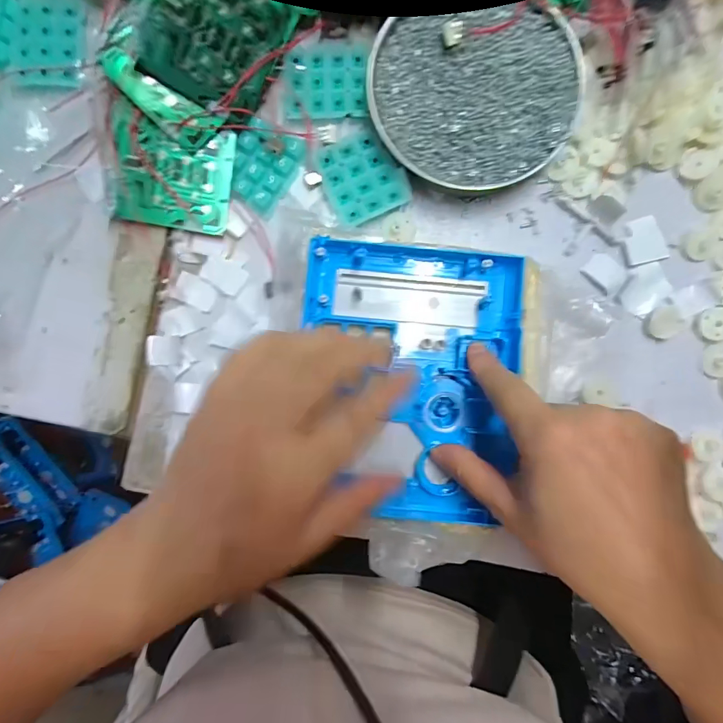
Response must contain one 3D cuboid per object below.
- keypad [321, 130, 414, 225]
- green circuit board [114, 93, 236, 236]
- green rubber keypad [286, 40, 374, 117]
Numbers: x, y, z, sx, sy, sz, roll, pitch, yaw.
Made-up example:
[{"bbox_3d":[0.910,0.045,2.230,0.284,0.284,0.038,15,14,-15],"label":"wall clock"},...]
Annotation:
[{"bbox_3d":[0.001,-0.126,0.291,0.050,0.007,0.058,-26,91,1],"label":"keypad"},{"bbox_3d":[-0.123,-0.123,0.279,0.070,0.004,0.069,6,93,-16],"label":"green circuit board"},{"bbox_3d":[-0.024,-0.194,0.293,0.056,0.004,0.054,0,92,0],"label":"green rubber keypad"}]

